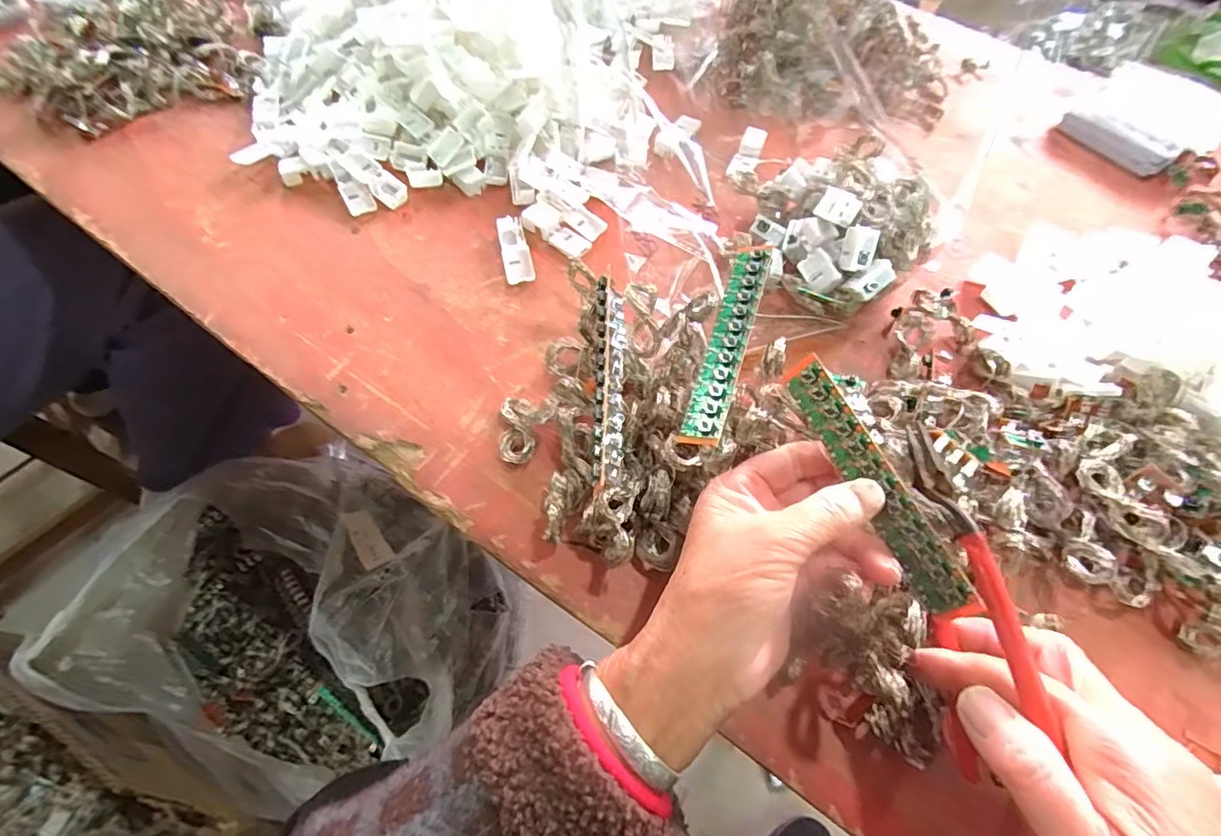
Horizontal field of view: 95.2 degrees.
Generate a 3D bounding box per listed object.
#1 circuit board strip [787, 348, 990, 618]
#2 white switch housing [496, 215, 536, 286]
[{"bbox_3d":[0.116,0.027,0.249,0.005,0.022,0.123,-2,59,-46],"label":"circuit board strip"},{"bbox_3d":[-0.068,-0.120,0.398,0.020,0.011,0.056,-11,63,-7],"label":"white switch housing"}]

